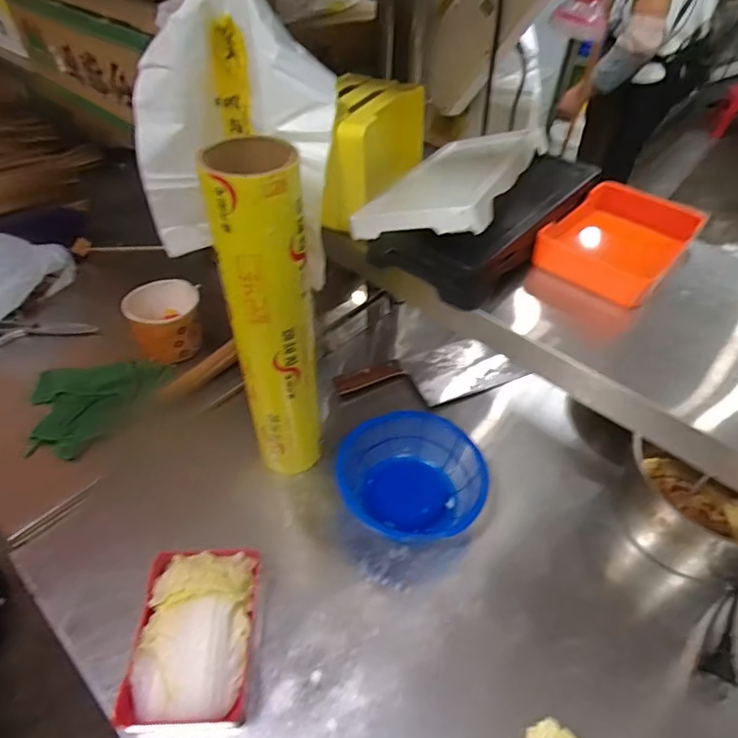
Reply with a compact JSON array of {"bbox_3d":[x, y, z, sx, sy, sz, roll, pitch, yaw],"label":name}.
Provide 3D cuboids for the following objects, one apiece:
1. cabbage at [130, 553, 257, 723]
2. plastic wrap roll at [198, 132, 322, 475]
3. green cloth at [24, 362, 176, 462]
[{"bbox_3d":[-0.176,0.270,0.519,0.103,0.056,0.147,0,46,-1],"label":"cabbage"},{"bbox_3d":[-0.100,-0.037,0.549,0.081,0.391,0.073,-5,46,-6],"label":"plastic wrap roll"},{"bbox_3d":[-0.389,0.052,0.718,0.180,0.058,0.127,-6,46,-7],"label":"green cloth"}]

